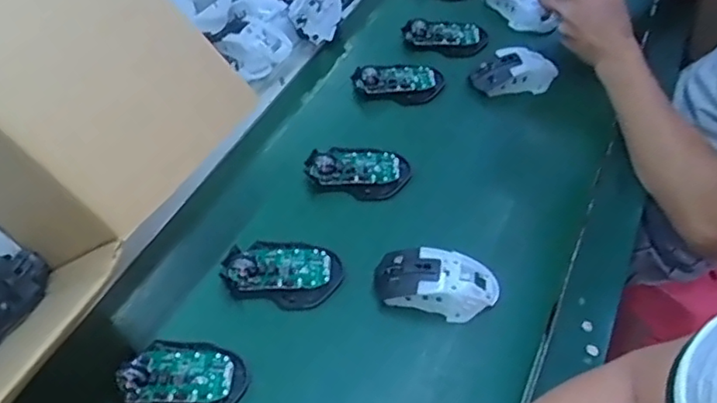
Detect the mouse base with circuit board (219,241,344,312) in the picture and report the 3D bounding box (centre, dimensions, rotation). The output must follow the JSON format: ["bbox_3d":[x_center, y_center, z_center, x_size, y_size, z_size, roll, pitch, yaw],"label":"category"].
[{"bbox_3d":[-0.076,0.066,0.601,0.114,0.018,0.072,12,51,10],"label":"mouse base with circuit board"}]

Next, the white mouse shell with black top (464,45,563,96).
[{"bbox_3d":[0.198,-0.167,0.766,0.112,0.038,0.052,-3,50,-2],"label":"white mouse shell with black top"}]

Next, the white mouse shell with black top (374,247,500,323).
[{"bbox_3d":[0.075,0.076,0.578,0.114,0.037,0.056,11,51,9],"label":"white mouse shell with black top"}]

